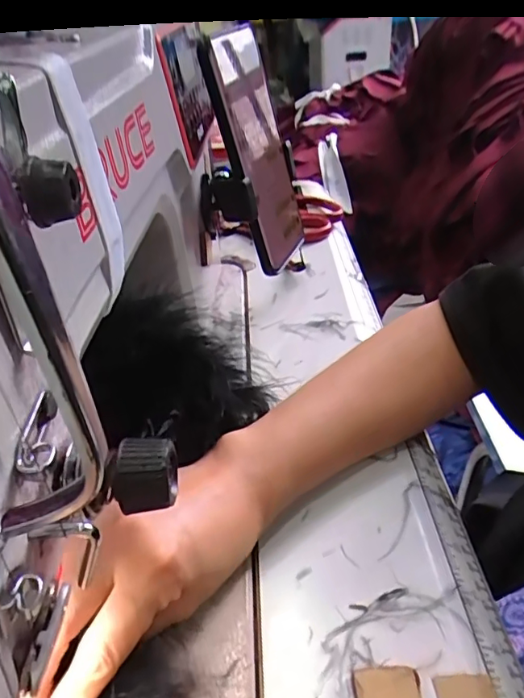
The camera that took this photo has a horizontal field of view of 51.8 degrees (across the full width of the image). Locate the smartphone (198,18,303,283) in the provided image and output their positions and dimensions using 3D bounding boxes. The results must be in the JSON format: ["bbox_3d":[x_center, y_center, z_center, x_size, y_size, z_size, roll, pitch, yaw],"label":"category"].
[{"bbox_3d":[0.001,-0.139,0.389,0.010,0.160,0.077,2,32,29],"label":"smartphone"}]

